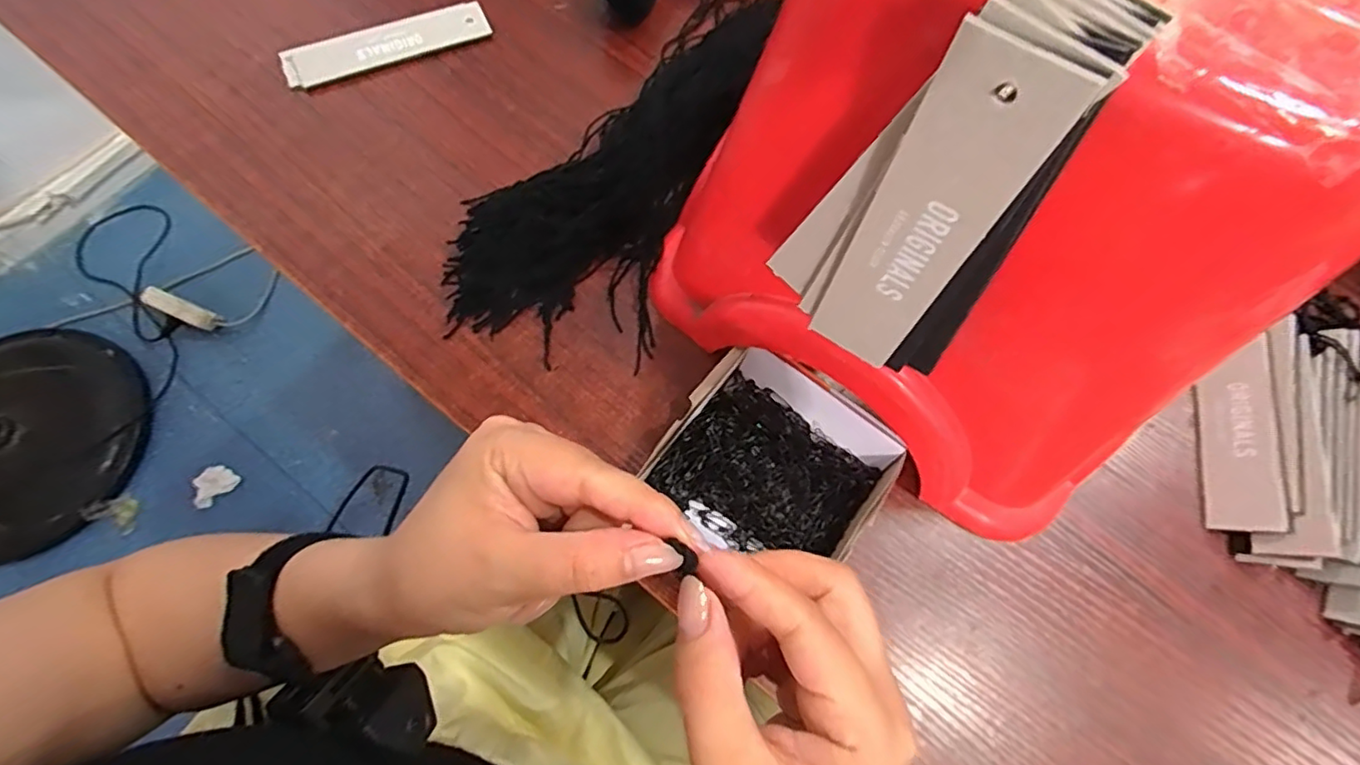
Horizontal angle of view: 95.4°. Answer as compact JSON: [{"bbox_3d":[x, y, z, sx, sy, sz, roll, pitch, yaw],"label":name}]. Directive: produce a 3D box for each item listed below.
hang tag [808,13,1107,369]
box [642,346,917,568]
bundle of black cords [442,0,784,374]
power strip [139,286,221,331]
[{"bbox_3d":[0.069,-0.042,0.183,0.031,0.123,0.004,32,65,10],"label":"hang tag"},{"bbox_3d":[0.049,0.042,0.319,0.105,0.027,0.094,36,72,11],"label":"box"},{"bbox_3d":[-0.038,-0.162,0.389,0.130,0.031,0.312,18,70,5],"label":"bundle of black cords"},{"bbox_3d":[-0.904,-0.134,1.113,0.143,0.032,0.038,24,72,6],"label":"power strip"}]

